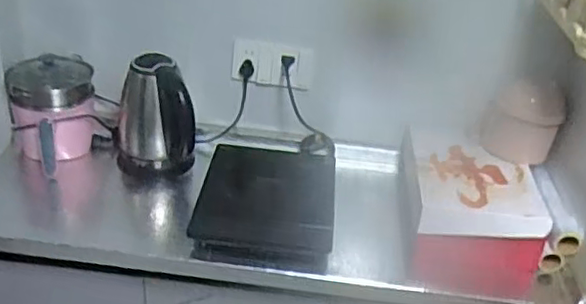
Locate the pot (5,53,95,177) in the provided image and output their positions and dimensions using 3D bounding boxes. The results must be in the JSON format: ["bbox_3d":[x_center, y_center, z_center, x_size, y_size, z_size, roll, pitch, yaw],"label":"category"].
[{"bbox_3d":[-0.480,-0.074,1.262,0.163,0.189,0.159,-6,33,-19],"label":"pot"}]

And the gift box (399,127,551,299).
[{"bbox_3d":[0.343,0.101,1.249,0.235,0.159,0.344,5,31,0],"label":"gift box"}]

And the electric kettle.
[{"bbox_3d":[-0.283,-0.067,1.273,0.153,0.232,0.159,-4,32,-15],"label":"electric kettle"}]

